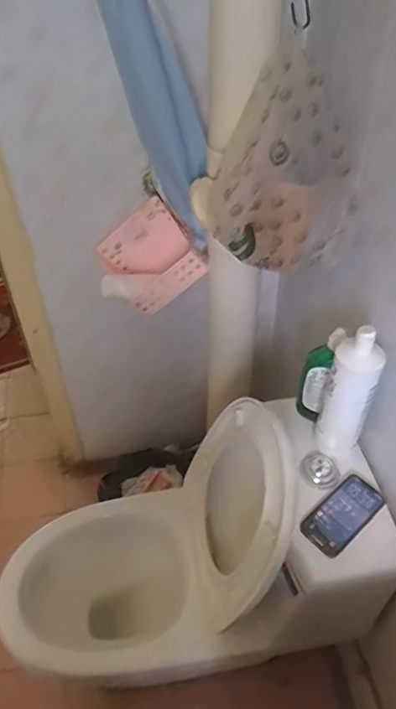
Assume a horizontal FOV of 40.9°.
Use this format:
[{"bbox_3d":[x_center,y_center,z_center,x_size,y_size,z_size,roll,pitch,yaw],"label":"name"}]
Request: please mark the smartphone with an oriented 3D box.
[{"bbox_3d":[0.234,0.257,0.852,0.144,0.015,0.070,-33,53,-28],"label":"smartphone"}]

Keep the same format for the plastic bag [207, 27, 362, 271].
[{"bbox_3d":[0.131,-0.281,0.812,0.218,0.288,0.141,2,45,3],"label":"plastic bag"}]

